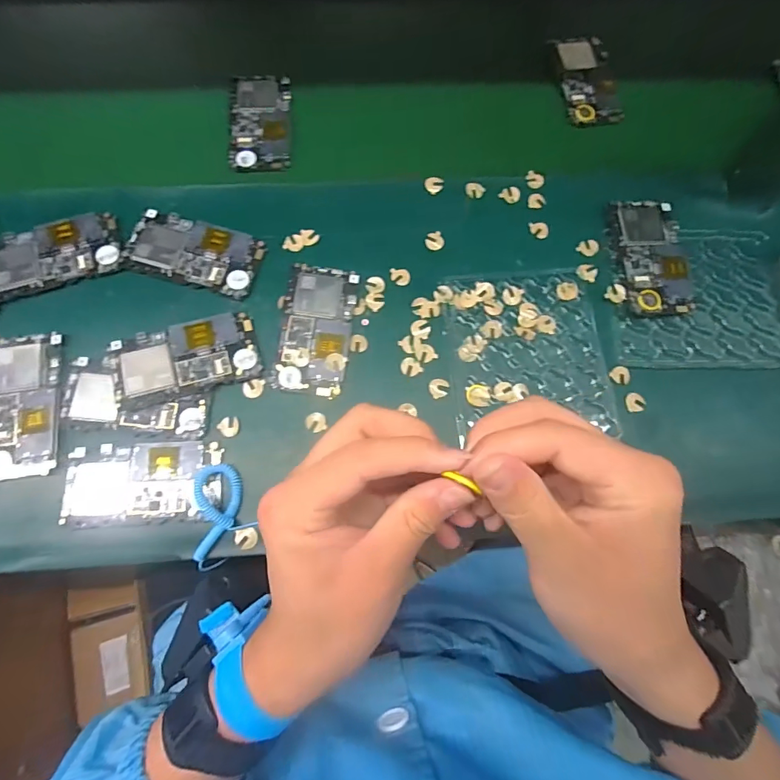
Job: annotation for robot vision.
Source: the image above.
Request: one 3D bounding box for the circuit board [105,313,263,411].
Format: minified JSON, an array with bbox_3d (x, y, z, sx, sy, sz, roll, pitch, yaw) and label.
[{"bbox_3d":[-0.182,-0.030,0.393,0.123,0.014,0.065,-15,76,-5],"label":"circuit board"}]

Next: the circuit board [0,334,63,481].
[{"bbox_3d":[-0.317,0.012,0.381,0.062,0.005,0.125,-6,75,-3],"label":"circuit board"}]

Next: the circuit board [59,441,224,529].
[{"bbox_3d":[-0.208,0.077,0.373,0.126,0.004,0.064,-4,75,-2],"label":"circuit board"}]

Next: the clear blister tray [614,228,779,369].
[{"bbox_3d":[0.295,-0.092,0.430,0.158,0.010,0.147,0,75,-1],"label":"clear blister tray"}]

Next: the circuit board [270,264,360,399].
[{"bbox_3d":[-0.069,-0.057,0.414,0.064,0.006,0.123,8,75,1],"label":"circuit board"}]

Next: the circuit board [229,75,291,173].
[{"bbox_3d":[-0.142,-0.294,0.489,0.066,0.008,0.122,-3,75,-2],"label":"circuit board"}]

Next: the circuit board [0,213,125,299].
[{"bbox_3d":[-0.320,-0.128,0.418,0.124,0.005,0.064,-18,76,-6],"label":"circuit board"}]

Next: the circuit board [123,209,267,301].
[{"bbox_3d":[-0.188,-0.132,0.426,0.124,0.004,0.065,15,75,3],"label":"circuit board"}]

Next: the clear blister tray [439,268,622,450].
[{"bbox_3d":[0.128,-0.038,0.417,0.144,0.004,0.155,-5,75,-3],"label":"clear blister tray"}]

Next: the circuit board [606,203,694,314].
[{"bbox_3d":[0.257,-0.132,0.439,0.071,0.010,0.125,-4,75,-3],"label":"circuit board"}]

